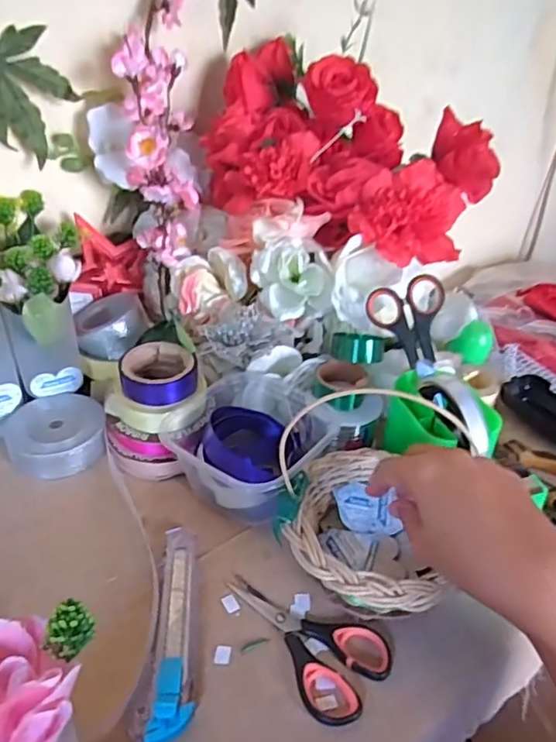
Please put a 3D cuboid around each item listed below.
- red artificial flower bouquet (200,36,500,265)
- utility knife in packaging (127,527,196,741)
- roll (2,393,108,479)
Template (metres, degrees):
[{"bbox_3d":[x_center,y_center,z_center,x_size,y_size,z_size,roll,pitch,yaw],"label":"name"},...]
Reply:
[{"bbox_3d":[0.063,-0.209,0.548,0.256,0.128,0.160,22,38,23],"label":"red artificial flower bouquet"},{"bbox_3d":[-0.071,0.162,0.377,0.034,0.009,0.144,1,35,-5],"label":"utility knife in packaging"},{"bbox_3d":[-0.193,0.056,0.505,0.079,0.037,0.075,3,35,-2],"label":"roll"}]

